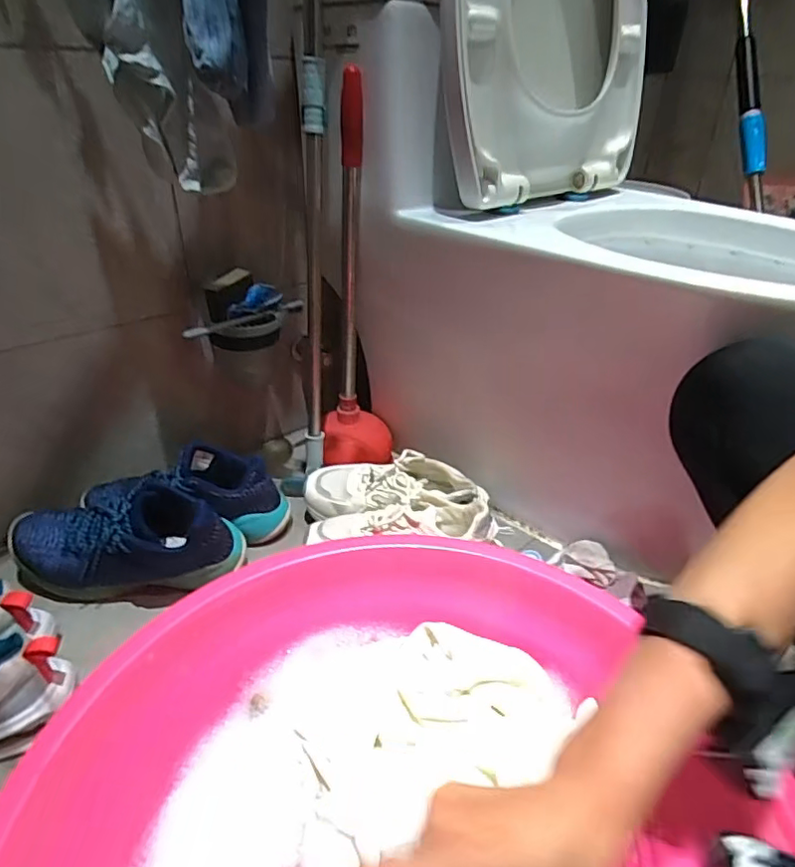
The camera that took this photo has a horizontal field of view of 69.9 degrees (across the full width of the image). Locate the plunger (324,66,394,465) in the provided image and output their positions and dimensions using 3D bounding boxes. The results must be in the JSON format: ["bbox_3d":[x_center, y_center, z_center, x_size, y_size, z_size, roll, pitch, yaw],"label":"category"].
[{"bbox_3d":[-0.060,-0.194,0.802,0.111,0.509,0.111,-3,32,-7],"label":"plunger"}]

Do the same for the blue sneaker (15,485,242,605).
[{"bbox_3d":[-0.337,0.129,0.700,0.267,0.123,0.098,-2,32,-5],"label":"blue sneaker"}]

